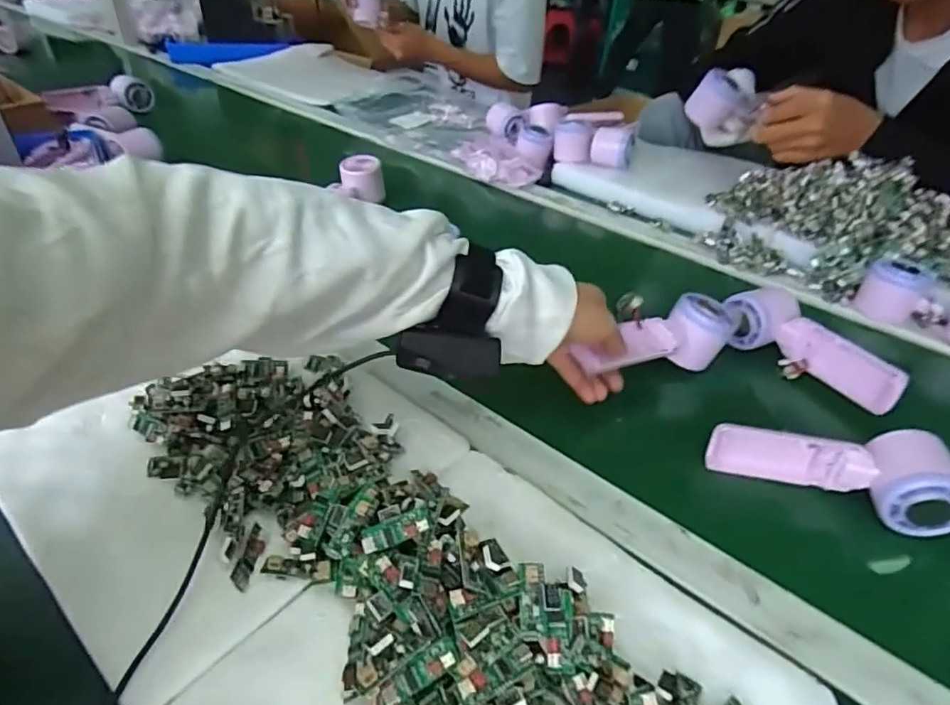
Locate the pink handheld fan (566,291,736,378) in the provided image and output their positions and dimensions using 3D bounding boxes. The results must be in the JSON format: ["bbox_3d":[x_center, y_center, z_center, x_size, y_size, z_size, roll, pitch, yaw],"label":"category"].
[{"bbox_3d":[0.153,-0.004,0.502,0.164,0.048,0.052,-16,40,-24],"label":"pink handheld fan"}]

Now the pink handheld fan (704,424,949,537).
[{"bbox_3d":[0.267,0.081,0.426,0.169,0.053,0.056,16,42,15],"label":"pink handheld fan"}]

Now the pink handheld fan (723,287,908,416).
[{"bbox_3d":[0.312,-0.009,0.532,0.043,0.062,0.166,-27,47,-33],"label":"pink handheld fan"}]

